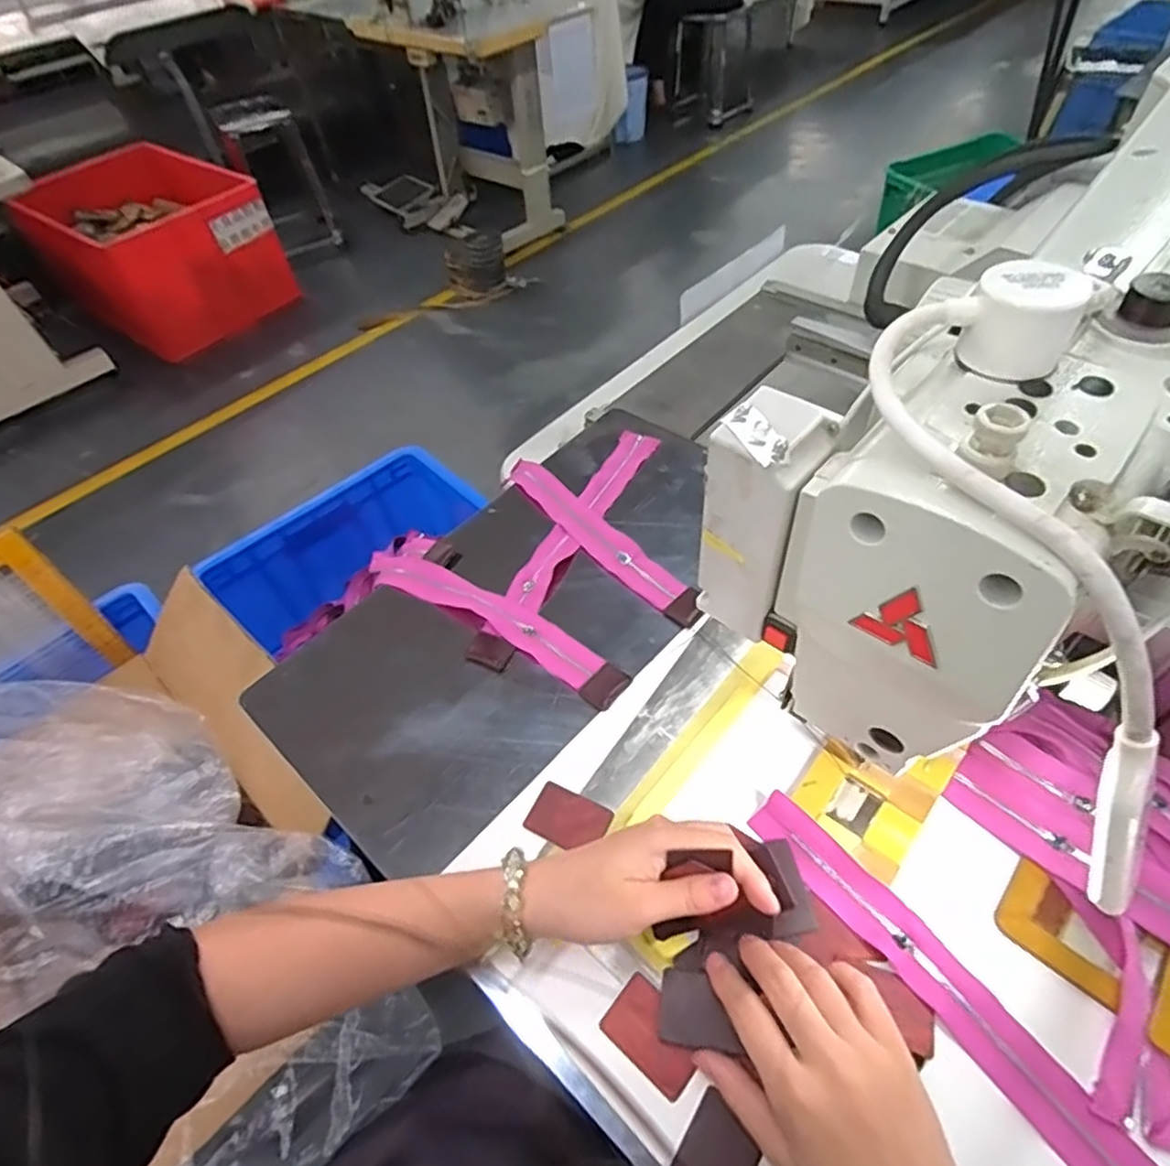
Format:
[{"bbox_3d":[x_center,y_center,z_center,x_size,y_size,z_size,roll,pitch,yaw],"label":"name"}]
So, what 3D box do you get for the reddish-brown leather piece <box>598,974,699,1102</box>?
[{"bbox_3d":[0.037,0.246,0.360,0.051,0.004,0.034,33,61,28],"label":"reddish-brown leather piece"}]

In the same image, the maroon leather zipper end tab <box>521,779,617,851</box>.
[{"bbox_3d":[-0.011,0.156,0.437,0.052,0.004,0.035,21,56,21],"label":"maroon leather zipper end tab"}]

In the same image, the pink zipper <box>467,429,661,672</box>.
[{"bbox_3d":[-0.011,-0.042,0.593,0.037,0.007,0.291,20,56,21],"label":"pink zipper"}]

